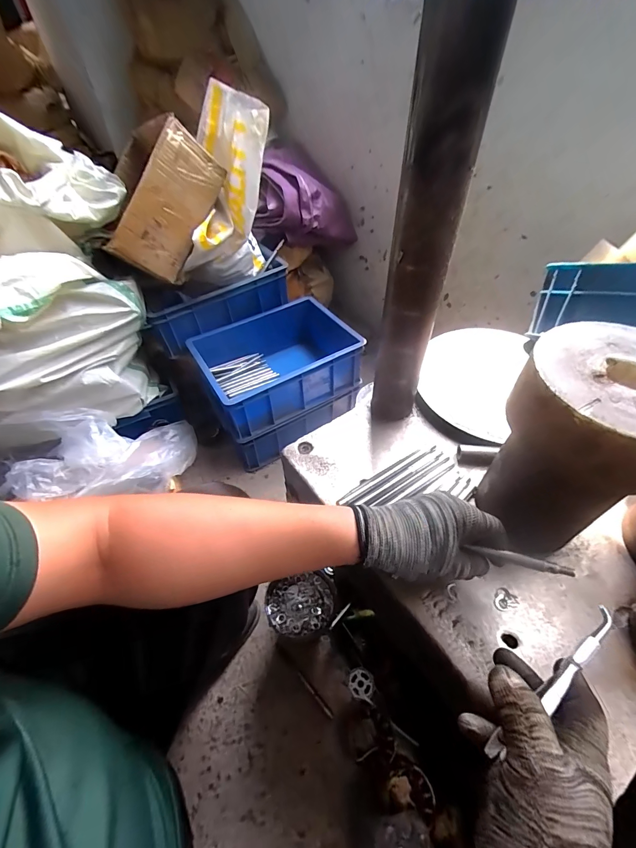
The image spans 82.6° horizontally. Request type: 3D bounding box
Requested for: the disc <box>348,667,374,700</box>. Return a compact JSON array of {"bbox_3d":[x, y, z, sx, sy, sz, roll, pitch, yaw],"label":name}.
[{"bbox_3d":[0.083,0.500,0.698,0.049,0.007,0.049,-1,49,1],"label":"disc"}]

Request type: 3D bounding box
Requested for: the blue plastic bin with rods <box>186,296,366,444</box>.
[{"bbox_3d":[-0.087,-0.174,1.022,0.453,0.167,0.292,-25,53,-19],"label":"blue plastic bin with rods"}]

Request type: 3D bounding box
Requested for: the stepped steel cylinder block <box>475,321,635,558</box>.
[{"bbox_3d":[0.255,0.026,0.371,0.141,0.210,0.138,34,58,26],"label":"stepped steel cylinder block"}]

